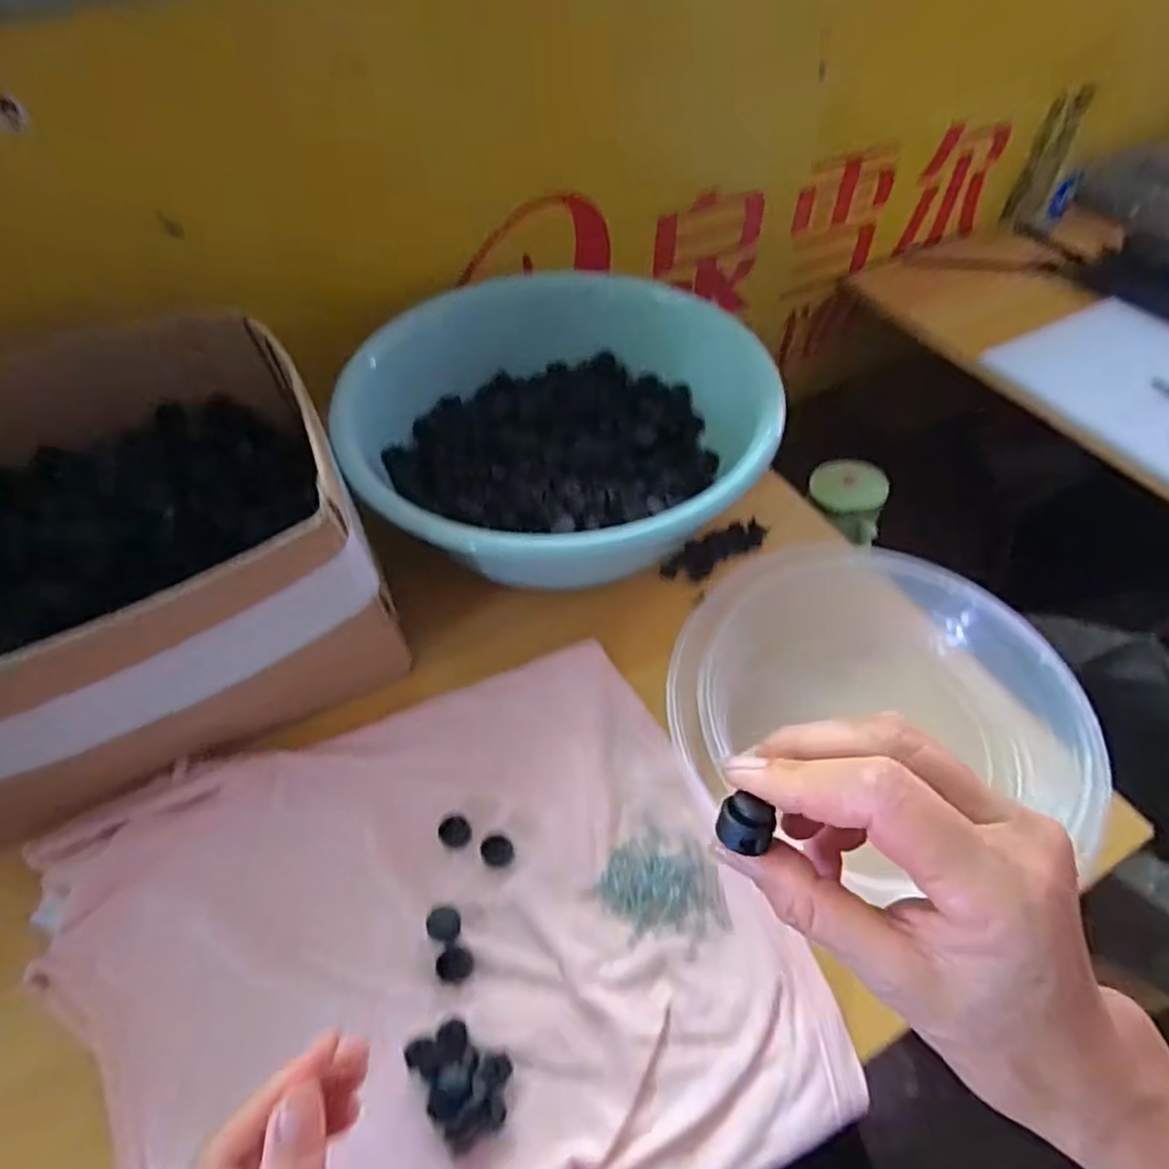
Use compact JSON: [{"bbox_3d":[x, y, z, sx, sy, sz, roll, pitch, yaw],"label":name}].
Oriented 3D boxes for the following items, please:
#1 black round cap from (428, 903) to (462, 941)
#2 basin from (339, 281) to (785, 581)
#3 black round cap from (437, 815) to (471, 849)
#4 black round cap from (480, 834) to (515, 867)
[{"bbox_3d":[-0.071,0.170,0.348,0.016,0.009,0.016,0,53,0],"label":"black round cap"},{"bbox_3d":[-0.010,-0.112,0.498,0.271,0.101,0.254,0,53,0],"label":"basin"},{"bbox_3d":[-0.071,0.136,0.380,0.017,0.014,0.014,-18,55,-13],"label":"black round cap"},{"bbox_3d":[-0.047,0.142,0.370,0.017,0.004,0.015,-3,53,-2],"label":"black round cap"}]

